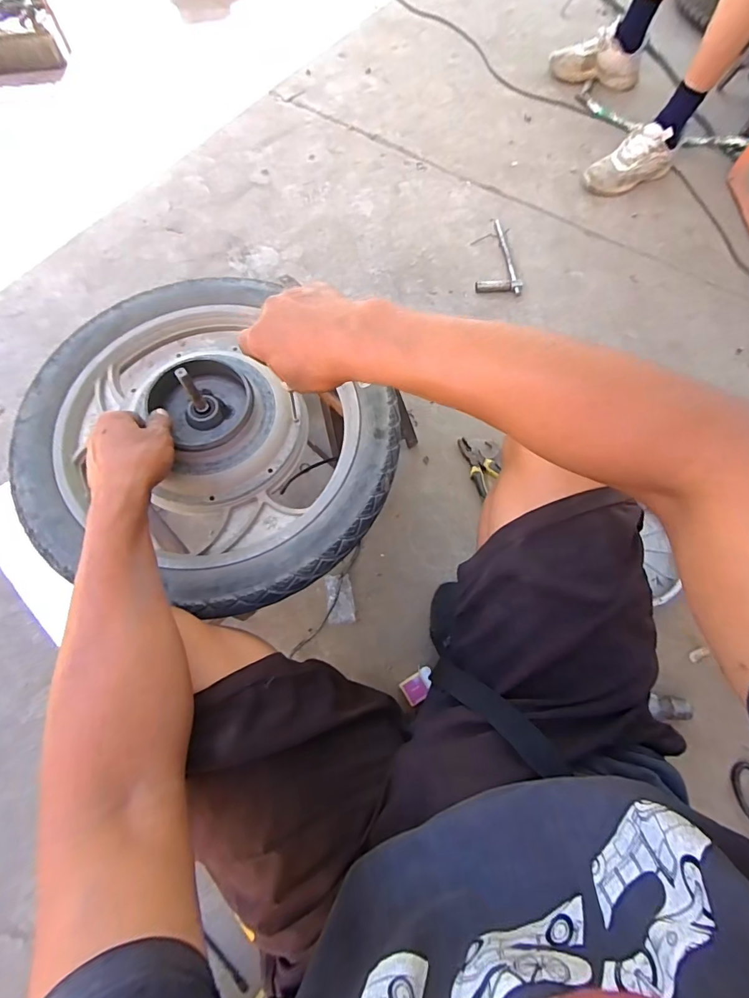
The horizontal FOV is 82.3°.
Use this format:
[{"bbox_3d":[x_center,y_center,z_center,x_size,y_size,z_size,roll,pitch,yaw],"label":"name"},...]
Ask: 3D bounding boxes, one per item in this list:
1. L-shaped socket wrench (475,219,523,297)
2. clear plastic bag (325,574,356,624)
[{"bbox_3d":[0.293,-0.590,1.029,0.104,0.019,0.226,2,70,1],"label":"L-shaped socket wrench"},{"bbox_3d":[-0.060,0.177,0.759,0.046,0.016,0.083,-7,70,-3],"label":"clear plastic bag"}]

